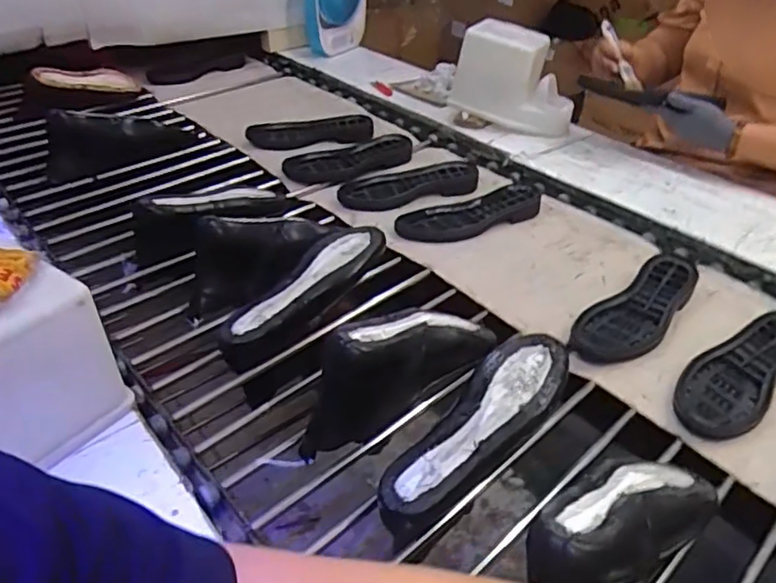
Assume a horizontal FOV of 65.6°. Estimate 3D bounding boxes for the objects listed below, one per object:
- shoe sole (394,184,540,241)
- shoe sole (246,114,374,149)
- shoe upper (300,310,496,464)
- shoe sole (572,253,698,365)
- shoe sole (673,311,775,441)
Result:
[{"bbox_3d":[0.139,-0.129,1.009,0.246,0.033,0.092,-9,38,-16],"label":"shoe sole"},{"bbox_3d":[-0.163,-0.346,1.294,0.260,0.031,0.113,2,37,0],"label":"shoe sole"},{"bbox_3d":[0.012,0.073,0.684,0.252,0.112,0.086,-21,43,-29],"label":"shoe upper"},{"bbox_3d":[0.347,0.021,0.818,0.253,0.027,0.089,-25,45,-32],"label":"shoe sole"},{"bbox_3d":[0.433,0.091,0.729,0.255,0.023,0.087,-28,45,-30],"label":"shoe sole"}]

